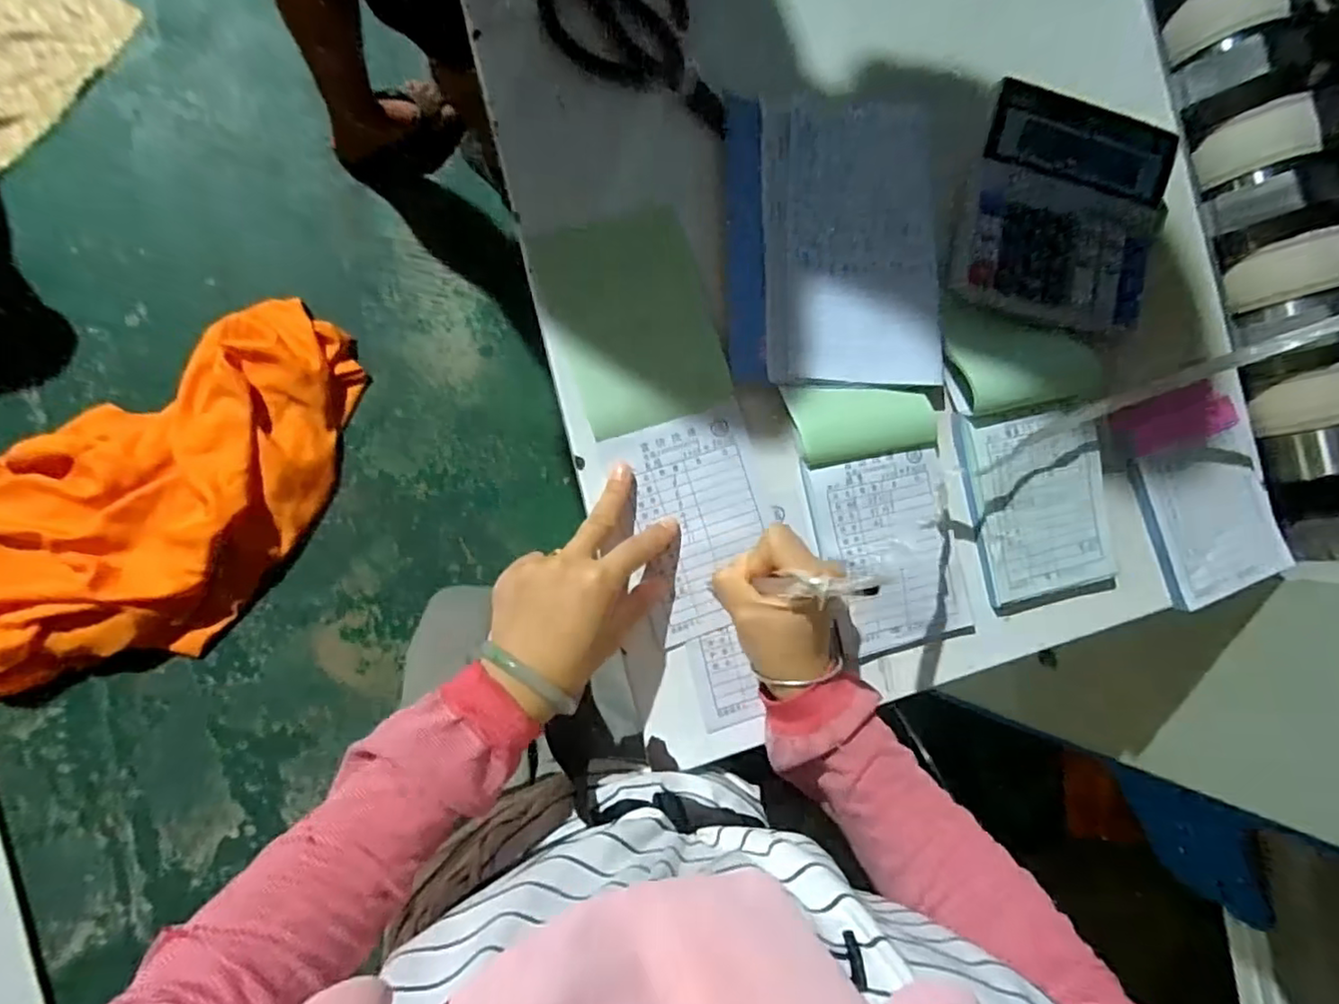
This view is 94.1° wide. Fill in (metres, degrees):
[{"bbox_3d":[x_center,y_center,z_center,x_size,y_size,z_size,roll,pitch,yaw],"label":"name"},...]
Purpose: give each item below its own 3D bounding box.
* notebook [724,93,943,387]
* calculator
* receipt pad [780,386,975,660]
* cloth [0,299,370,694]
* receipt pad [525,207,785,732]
[{"bbox_3d":[0.119,-0.189,0.454,0.159,0.012,0.205,-2,88,-7],"label":"notebook"},{"bbox_3d":[0.301,-0.218,0.469,0.151,0.019,0.165,14,86,-6],"label":"calculator"},{"bbox_3d":[0.157,0.008,0.443,0.106,0.018,0.193,-13,90,-7],"label":"receipt pad"},{"bbox_3d":[-1.001,0.094,1.043,1.105,0.125,0.450,-33,95,-12],"label":"cloth"},{"bbox_3d":[0.006,-0.024,0.431,0.107,0.007,0.349,-16,91,-7],"label":"receipt pad"}]

